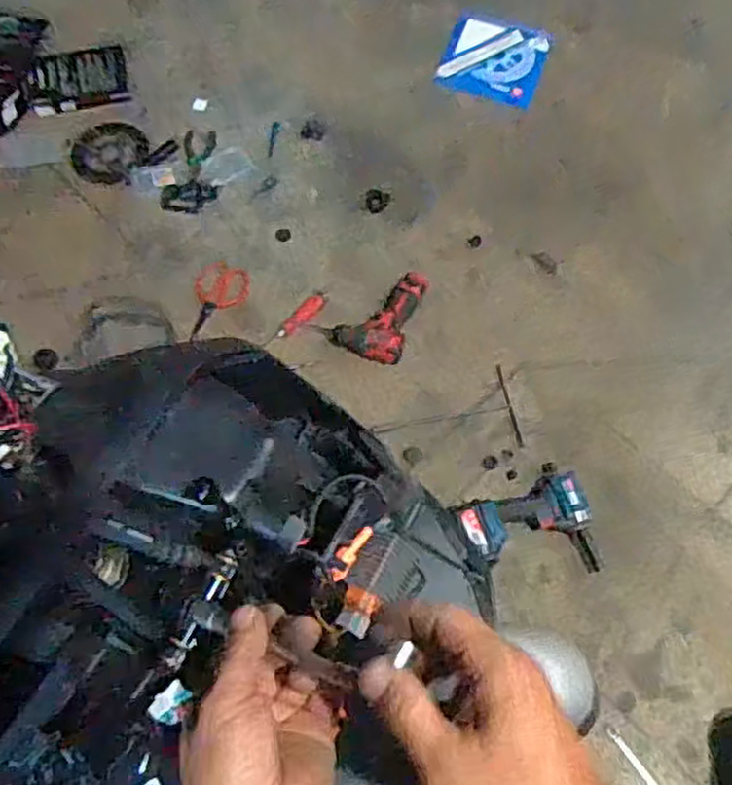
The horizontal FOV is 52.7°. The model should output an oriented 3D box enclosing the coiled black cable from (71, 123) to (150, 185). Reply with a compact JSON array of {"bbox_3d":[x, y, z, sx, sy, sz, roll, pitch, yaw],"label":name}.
[{"bbox_3d":[-0.600,-0.563,1.734,0.167,0.026,0.180,1,67,-1],"label":"coiled black cable"}]

